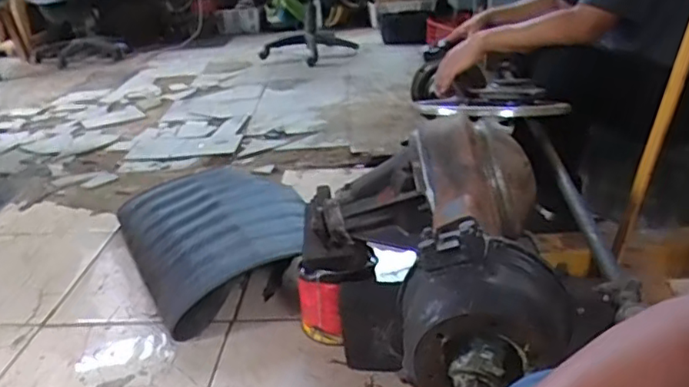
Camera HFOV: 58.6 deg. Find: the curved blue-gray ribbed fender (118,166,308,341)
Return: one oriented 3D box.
[{"bbox_3d":[-0.330,0.056,1.491,0.355,0.176,0.579,-15,29,-25],"label":"curved blue-gray ribbed fender"}]

